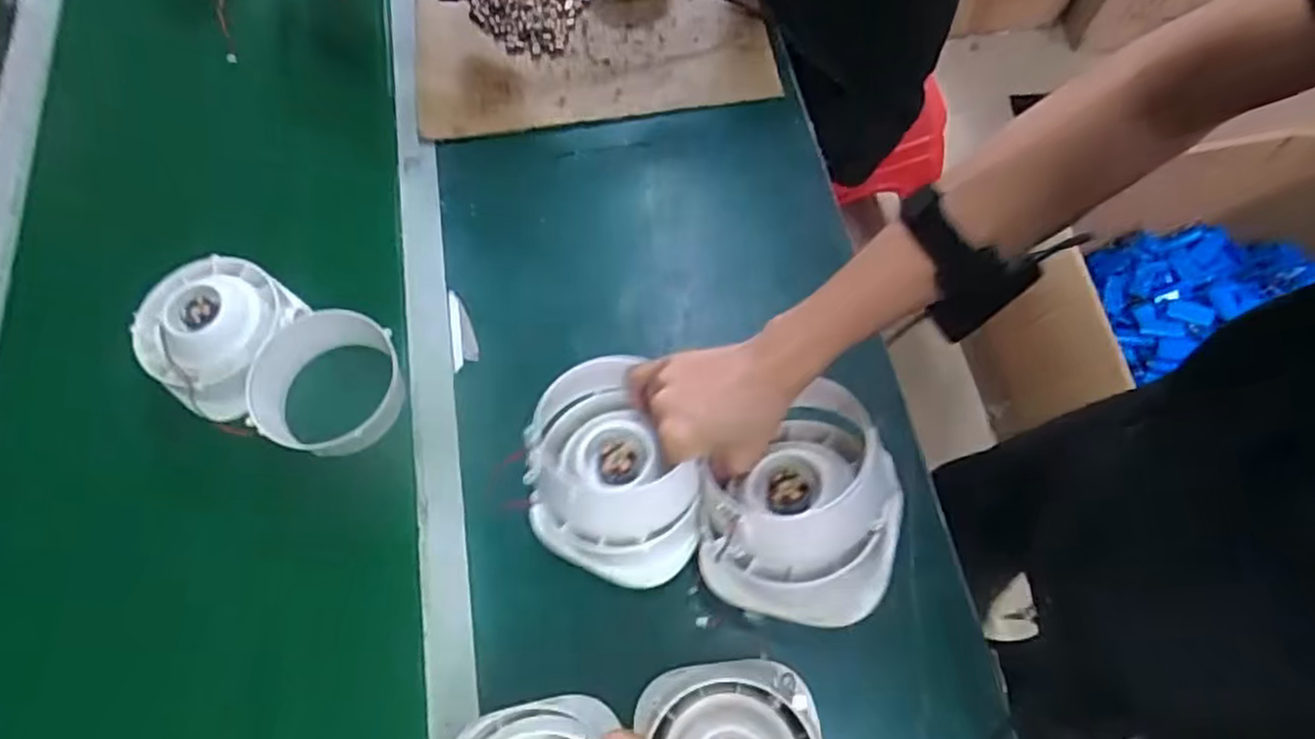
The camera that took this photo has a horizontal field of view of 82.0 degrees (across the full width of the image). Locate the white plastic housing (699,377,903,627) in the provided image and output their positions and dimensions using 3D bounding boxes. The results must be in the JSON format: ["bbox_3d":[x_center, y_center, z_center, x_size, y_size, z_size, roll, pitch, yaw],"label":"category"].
[{"bbox_3d":[0.103,0.091,0.527,0.134,0.079,0.154,20,70,9],"label":"white plastic housing"}]

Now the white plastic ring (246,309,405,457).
[{"bbox_3d":[-0.290,0.009,0.669,0.108,0.052,0.133,9,69,5],"label":"white plastic ring"}]

